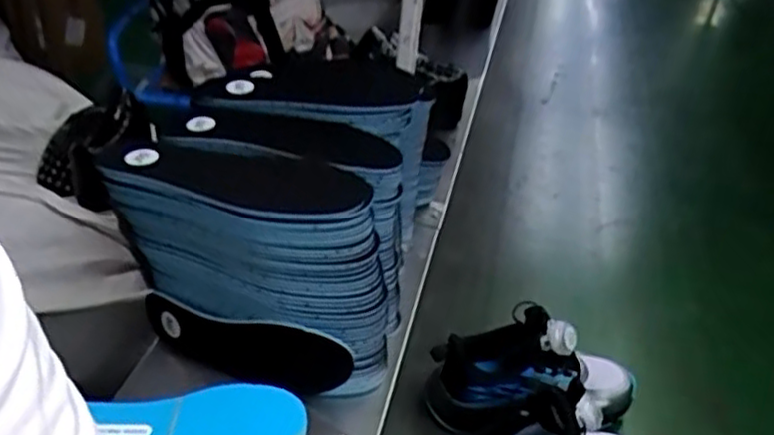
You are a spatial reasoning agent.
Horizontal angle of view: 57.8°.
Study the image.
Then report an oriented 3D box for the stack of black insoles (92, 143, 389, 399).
[{"bbox_3d":[-0.114,0.045,0.636,0.241,0.231,0.090,16,36,15],"label":"stack of black insoles"}]

